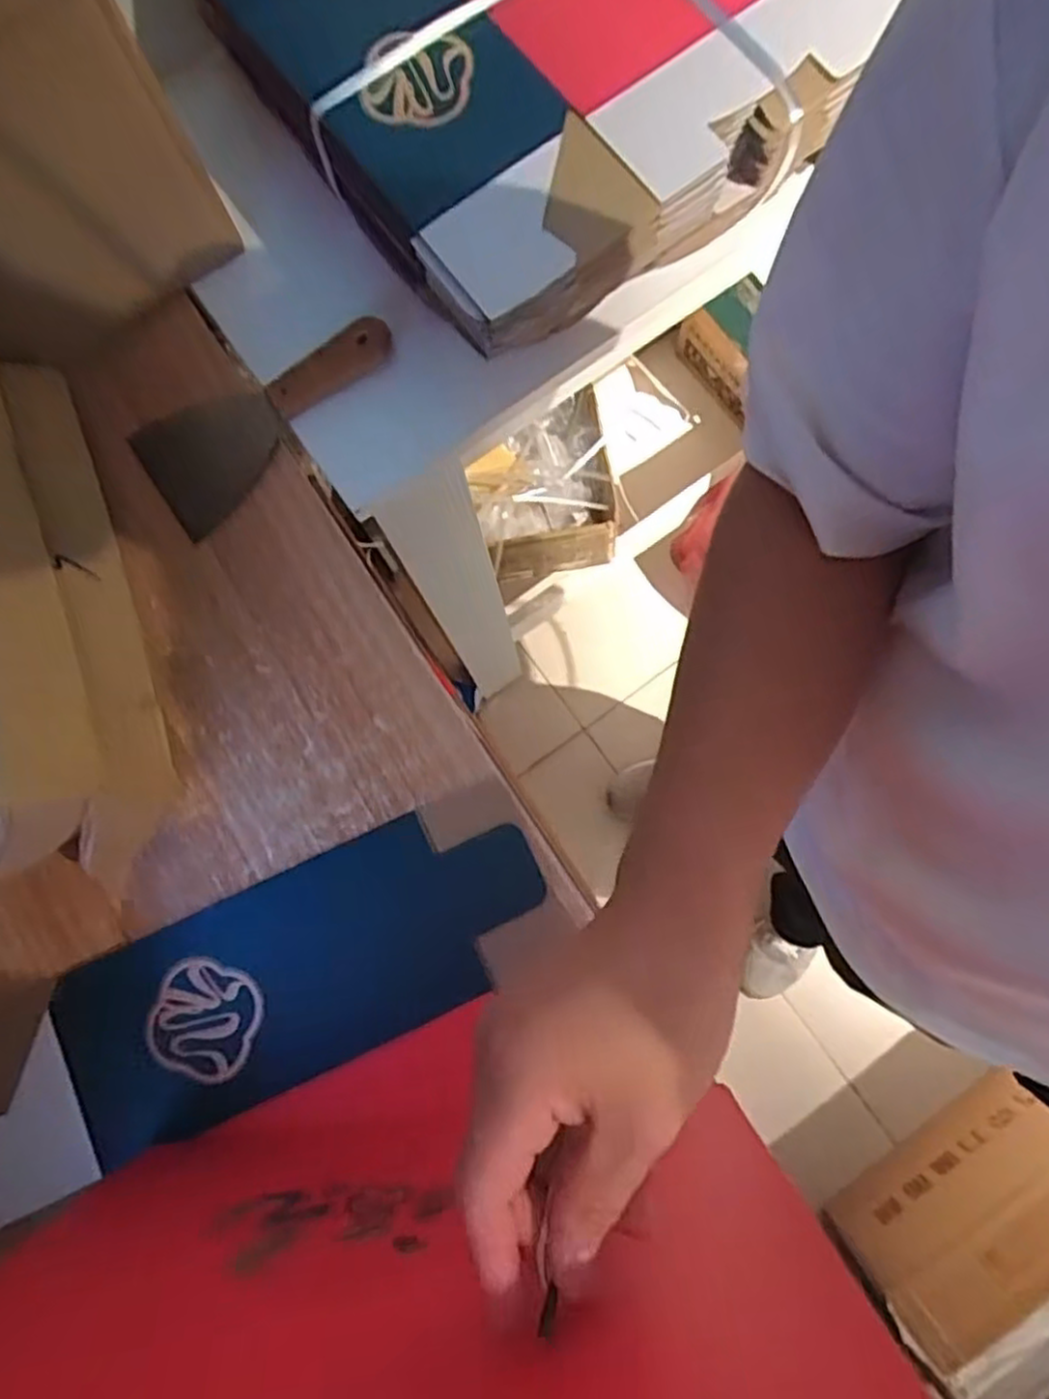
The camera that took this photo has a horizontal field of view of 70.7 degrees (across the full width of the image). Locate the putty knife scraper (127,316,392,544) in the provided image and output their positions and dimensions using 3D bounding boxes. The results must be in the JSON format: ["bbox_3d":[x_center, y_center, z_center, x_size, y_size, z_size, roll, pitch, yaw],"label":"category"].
[{"bbox_3d":[-0.177,-0.203,0.515,0.193,0.027,0.086,-34,79,-4],"label":"putty knife scraper"}]

